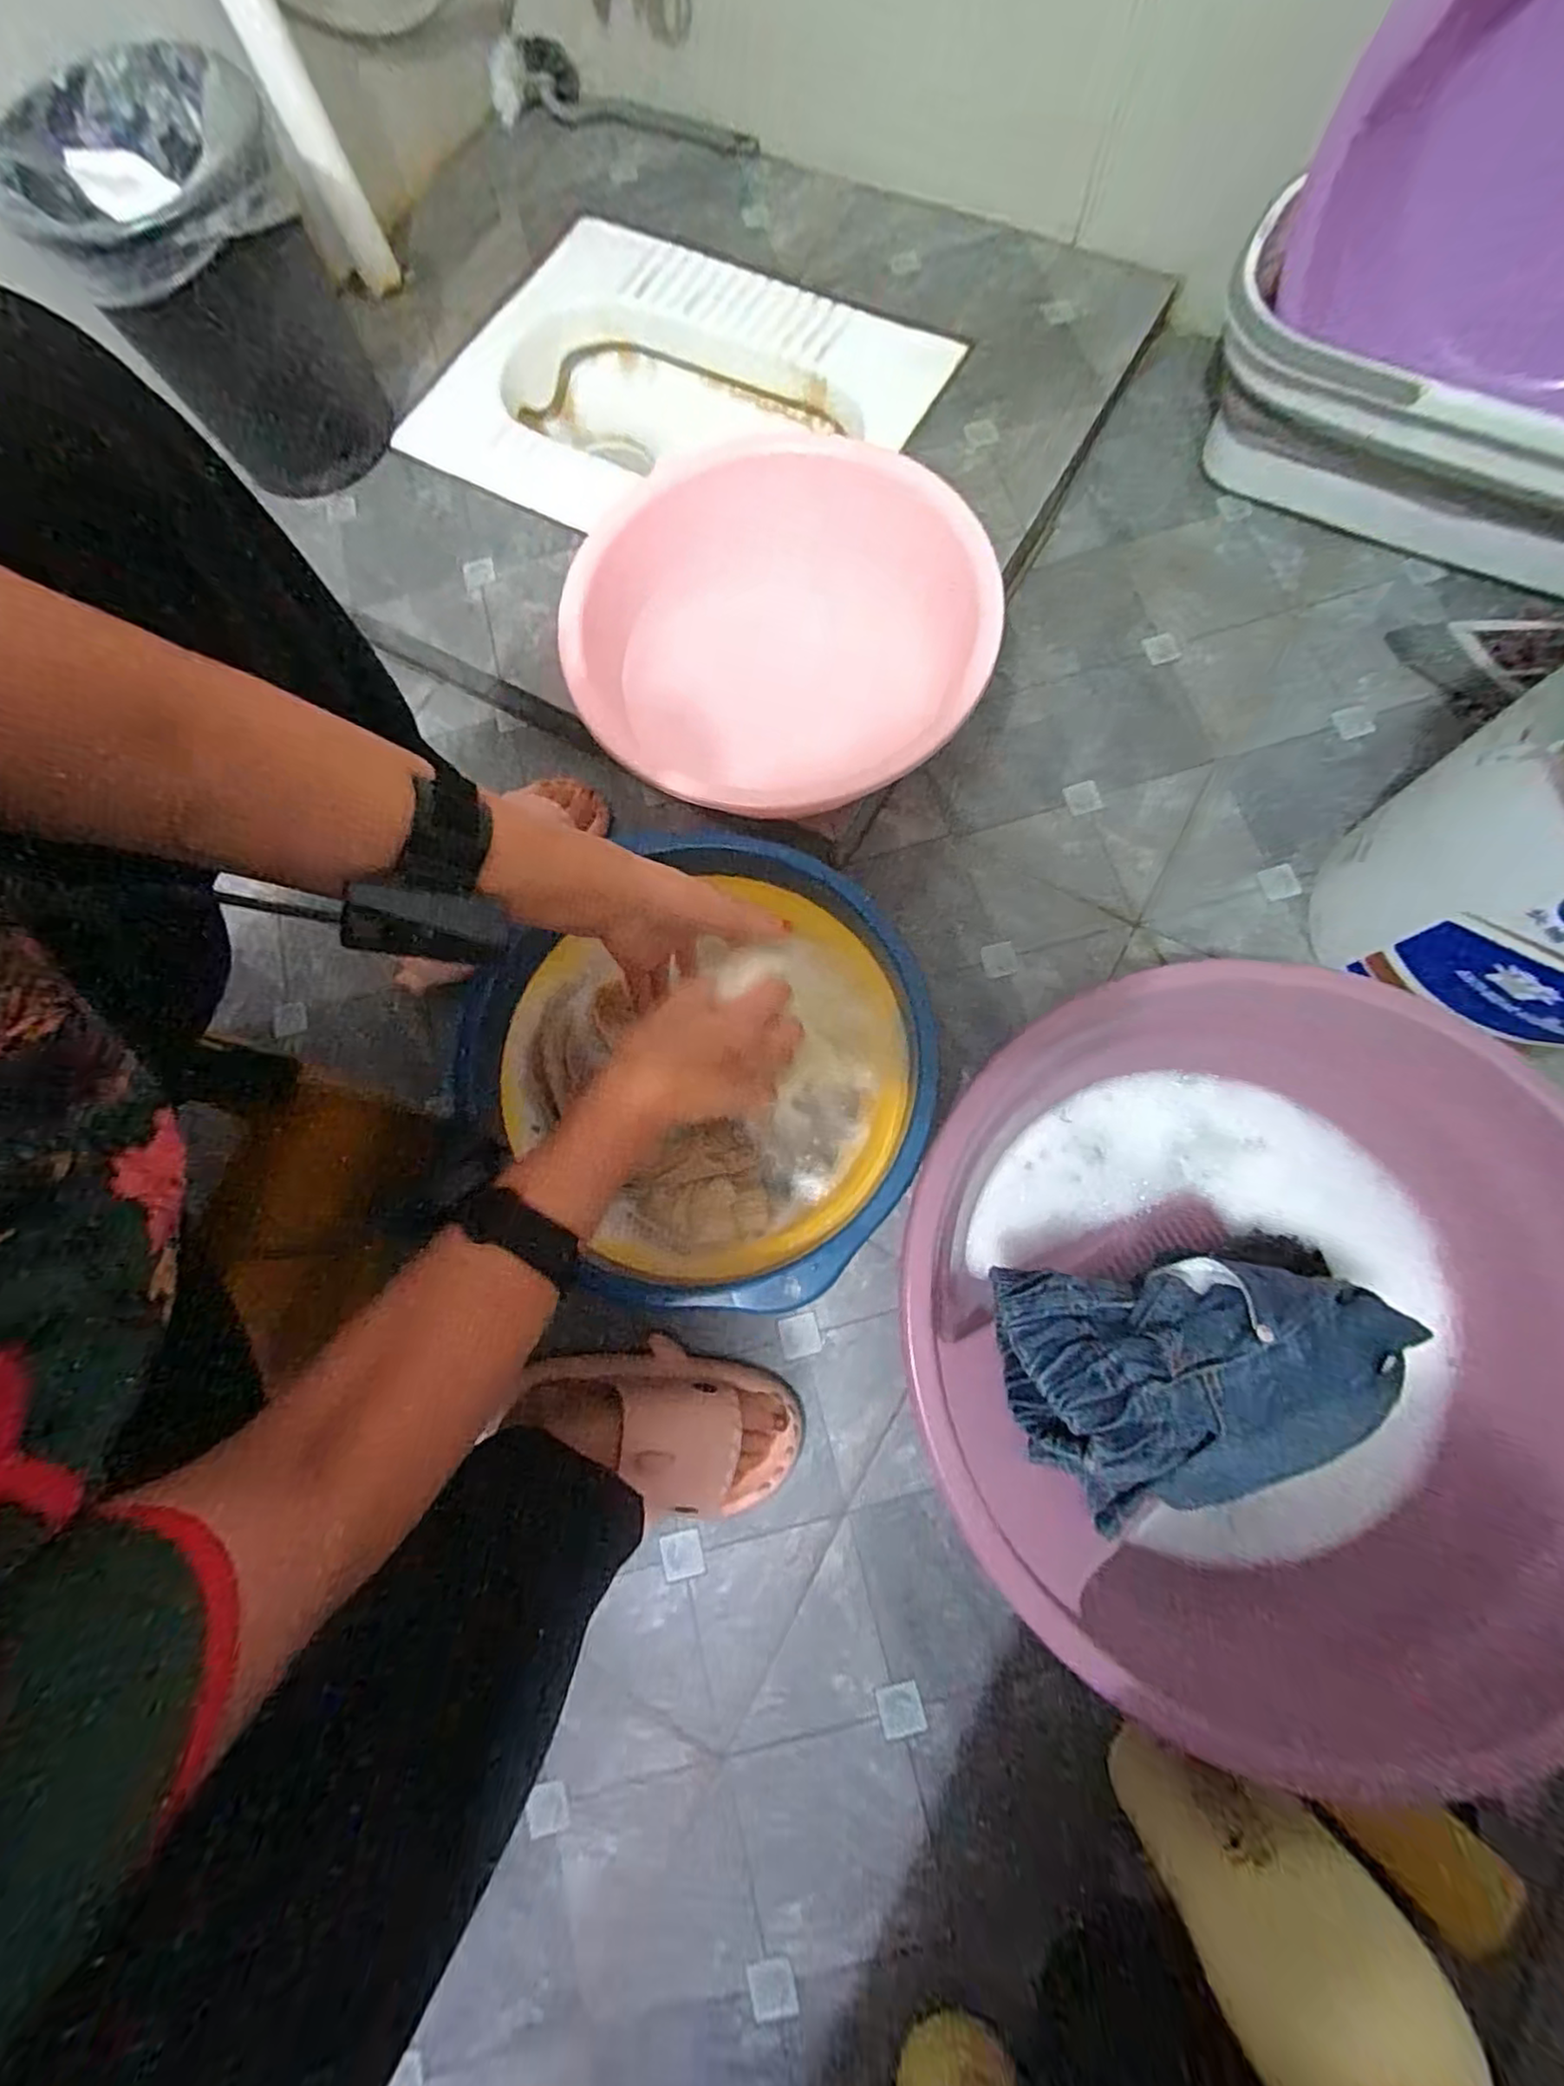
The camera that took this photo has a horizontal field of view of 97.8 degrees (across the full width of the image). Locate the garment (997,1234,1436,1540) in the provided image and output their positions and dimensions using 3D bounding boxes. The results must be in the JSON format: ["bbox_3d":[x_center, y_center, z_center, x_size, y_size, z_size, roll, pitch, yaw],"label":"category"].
[{"bbox_3d":[0.275,0.208,0.425,0.261,0.085,0.154,-9,77,2],"label":"garment"}]

